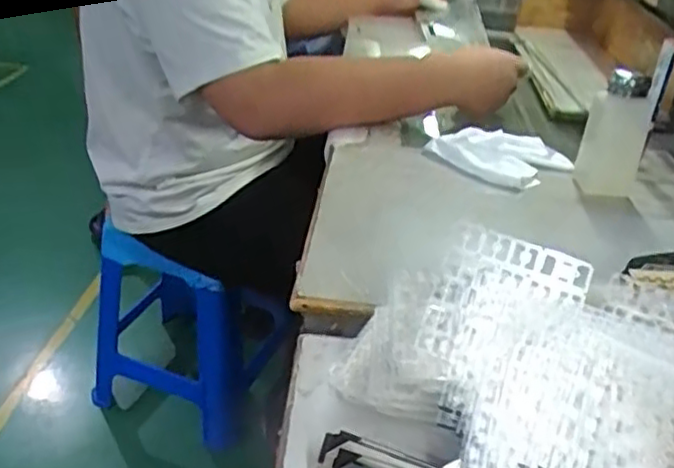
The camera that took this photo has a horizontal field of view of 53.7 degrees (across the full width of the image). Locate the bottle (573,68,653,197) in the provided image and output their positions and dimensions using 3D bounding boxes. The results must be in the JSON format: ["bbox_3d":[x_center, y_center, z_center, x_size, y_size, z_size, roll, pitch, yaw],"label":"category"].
[{"bbox_3d":[0.300,-0.106,0.720,0.061,0.123,0.056,17,32,19],"label":"bottle"}]

